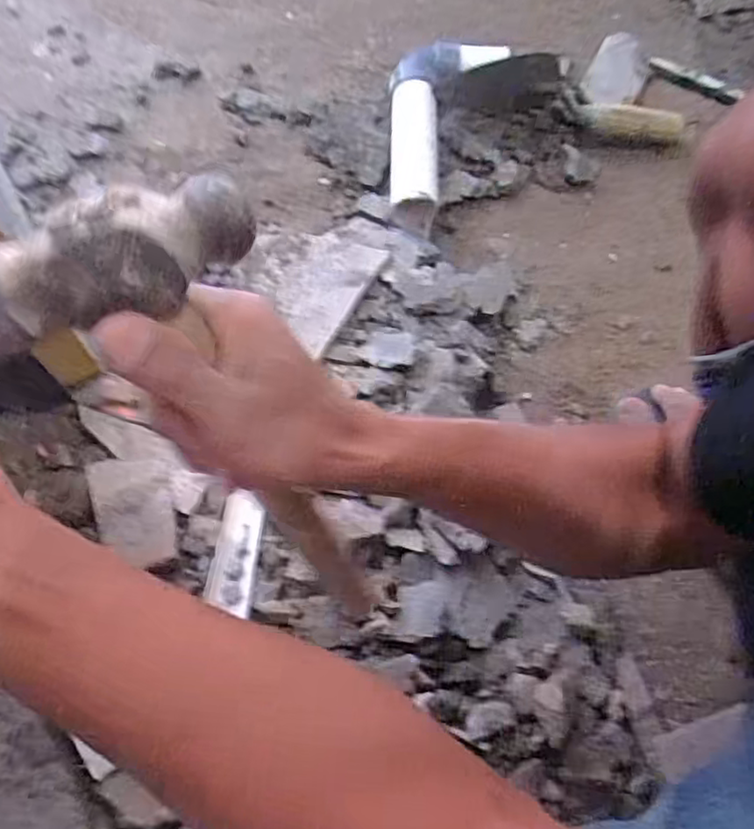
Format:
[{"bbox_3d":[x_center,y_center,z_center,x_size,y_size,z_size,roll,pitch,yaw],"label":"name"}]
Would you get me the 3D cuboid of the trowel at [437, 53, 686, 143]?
[{"bbox_3d":[0.213,-0.353,0.737,0.288,0.071,0.063,3,67,-19],"label":"trowel"}]

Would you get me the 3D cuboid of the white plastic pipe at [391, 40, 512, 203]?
[{"bbox_3d":[0.059,-0.327,0.725,0.106,0.056,0.199,20,99,6],"label":"white plastic pipe"}]

